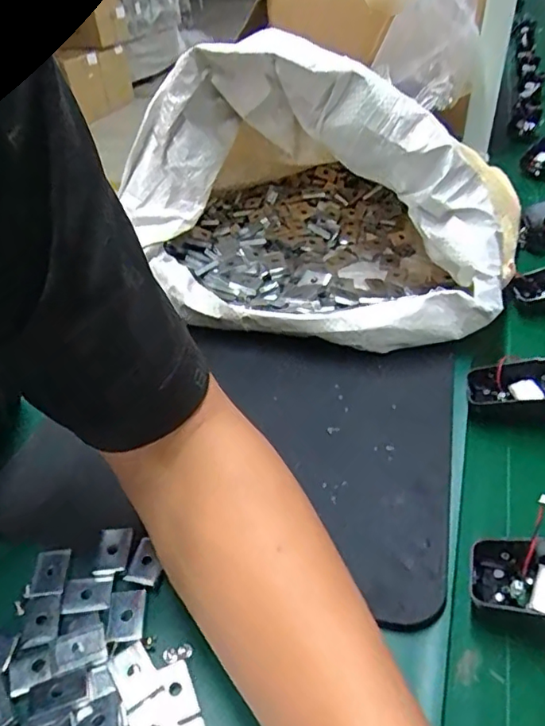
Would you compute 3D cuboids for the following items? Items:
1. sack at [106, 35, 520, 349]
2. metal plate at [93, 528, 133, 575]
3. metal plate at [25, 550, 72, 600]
[{"bbox_3d":[0.040,-0.187,0.536,0.271,0.206,0.335,-2,39,2],"label":"sack"},{"bbox_3d":[-0.096,0.114,0.334,0.019,0.006,0.028,-4,39,0],"label":"metal plate"},{"bbox_3d":[-0.132,0.126,0.328,0.020,0.006,0.030,-4,39,-1],"label":"metal plate"}]

